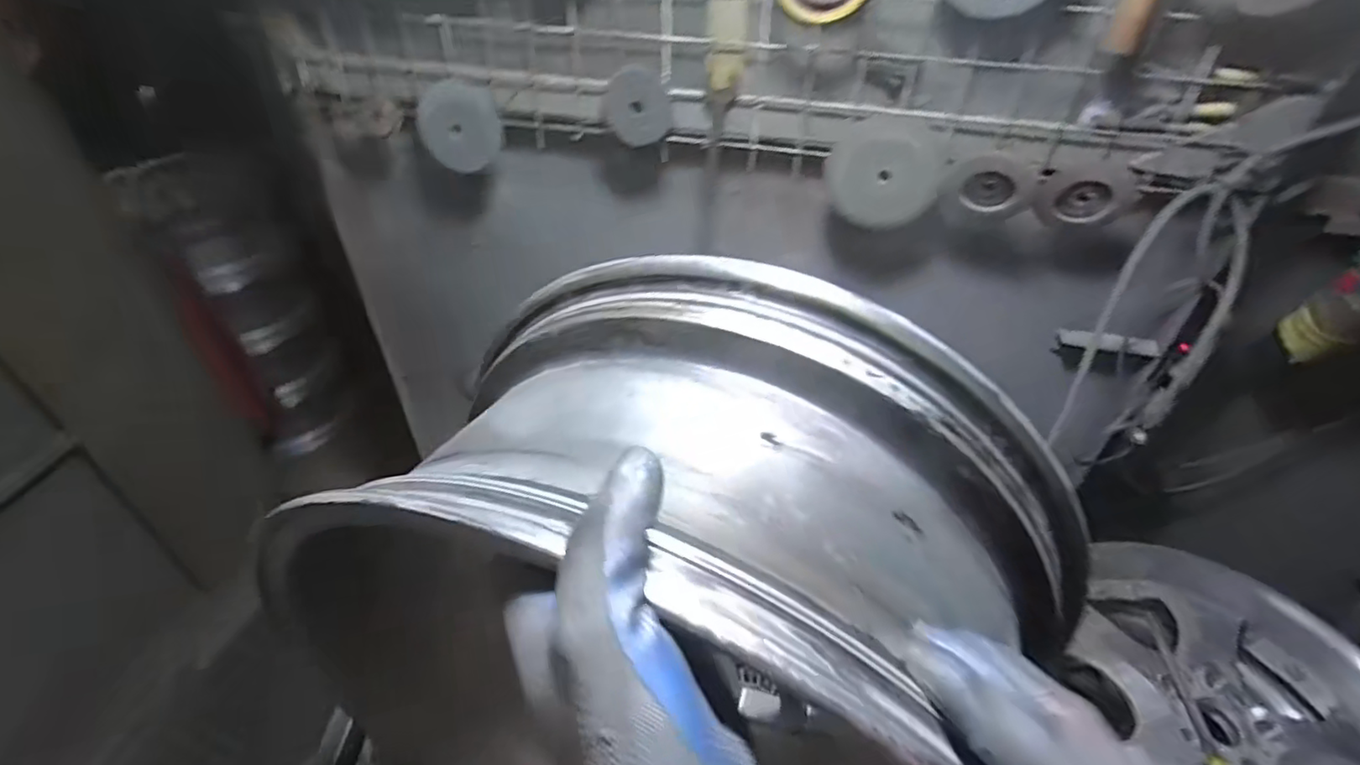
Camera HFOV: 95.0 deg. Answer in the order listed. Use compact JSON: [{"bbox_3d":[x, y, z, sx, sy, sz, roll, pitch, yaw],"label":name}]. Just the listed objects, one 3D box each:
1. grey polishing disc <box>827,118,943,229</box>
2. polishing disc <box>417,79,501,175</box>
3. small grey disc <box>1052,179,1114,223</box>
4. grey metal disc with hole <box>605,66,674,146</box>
[{"bbox_3d":[0.233,-0.237,0.712,0.118,0.111,0.023,15,47,16],"label":"grey polishing disc"},{"bbox_3d":[-0.278,-0.321,0.784,0.102,0.103,0.019,-4,30,-3],"label":"polishing disc"},{"bbox_3d":[0.449,-0.201,0.692,0.055,0.052,0.007,19,48,19],"label":"small grey disc"},{"bbox_3d":[-0.049,-0.319,0.720,0.076,0.079,0.020,3,45,4],"label":"grey metal disc with hole"}]

